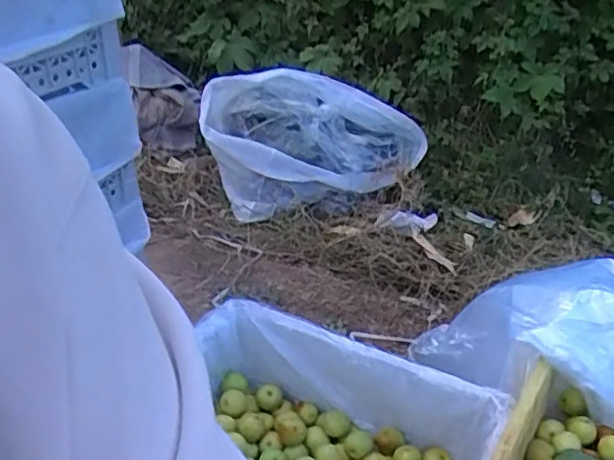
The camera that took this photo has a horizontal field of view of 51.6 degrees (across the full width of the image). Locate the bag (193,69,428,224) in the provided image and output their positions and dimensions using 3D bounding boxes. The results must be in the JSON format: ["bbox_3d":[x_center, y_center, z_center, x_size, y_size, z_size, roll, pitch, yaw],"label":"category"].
[{"bbox_3d":[0.013,-0.222,1.638,0.571,0.275,0.298,2,30,5],"label":"bag"}]

